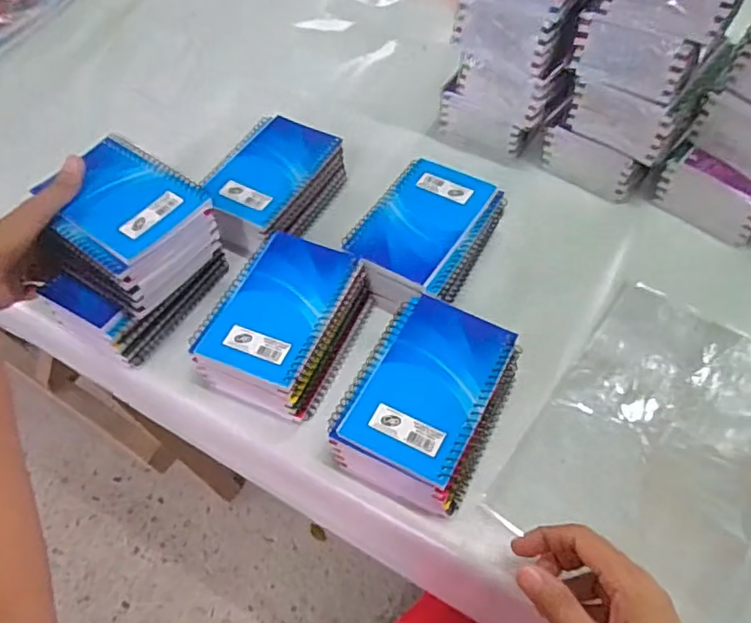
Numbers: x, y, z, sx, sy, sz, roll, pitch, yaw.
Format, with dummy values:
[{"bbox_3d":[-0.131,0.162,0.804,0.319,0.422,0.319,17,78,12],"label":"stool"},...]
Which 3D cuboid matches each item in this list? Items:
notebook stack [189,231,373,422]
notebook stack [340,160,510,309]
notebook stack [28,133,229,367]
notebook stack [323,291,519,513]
[{"bbox_3d":[-0.072,0.010,0.496,0.103,0.063,0.139,18,59,16],"label":"notebook stack"},{"bbox_3d":[0.044,-0.062,0.541,0.097,0.063,0.137,29,62,22],"label":"notebook stack"},{"bbox_3d":[-0.203,-0.043,0.494,0.112,0.114,0.127,30,64,21],"label":"notebook stack"},{"bbox_3d":[0.042,0.068,0.448,0.095,0.060,0.134,23,60,18],"label":"notebook stack"}]

